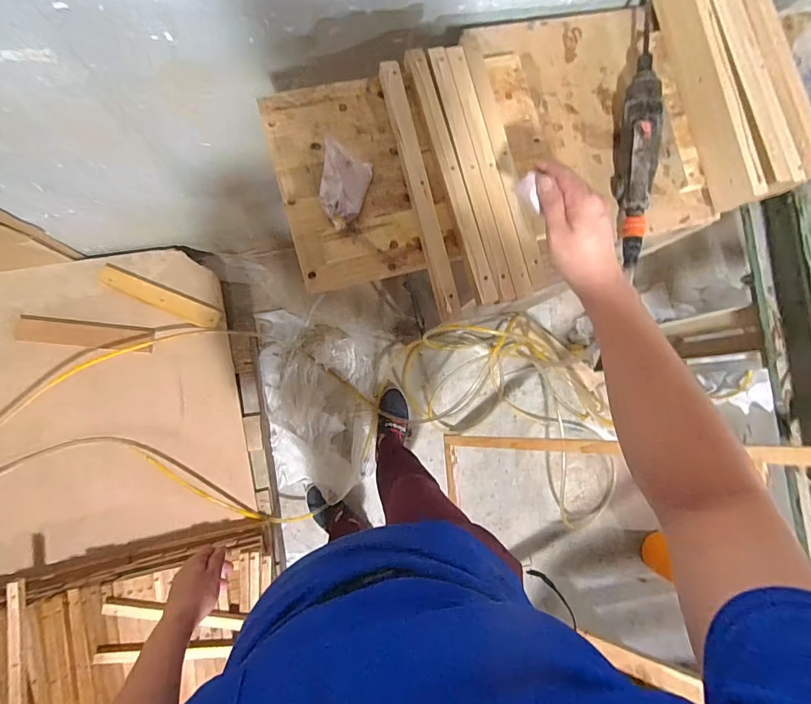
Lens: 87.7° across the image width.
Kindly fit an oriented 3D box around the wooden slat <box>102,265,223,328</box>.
[{"bbox_3d":[-0.649,-0.147,1.112,0.326,0.023,0.058,23,82,-4],"label":"wooden slat"}]

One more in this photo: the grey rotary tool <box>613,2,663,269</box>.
[{"bbox_3d":[0.294,-0.283,0.535,0.047,0.057,0.348,6,84,-6],"label":"grey rotary tool"}]

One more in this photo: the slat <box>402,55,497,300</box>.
[{"bbox_3d":[0.053,-0.205,0.491,0.024,0.015,0.307,-16,86,-8],"label":"slat"}]

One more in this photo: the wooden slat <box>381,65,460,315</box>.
[{"bbox_3d":[0.017,-0.185,0.490,0.025,0.025,0.302,-12,86,-7],"label":"wooden slat"}]

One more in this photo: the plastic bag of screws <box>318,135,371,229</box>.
[{"bbox_3d":[-0.071,-0.182,0.470,0.051,0.044,0.090,13,83,-5],"label":"plastic bag of screws"}]

